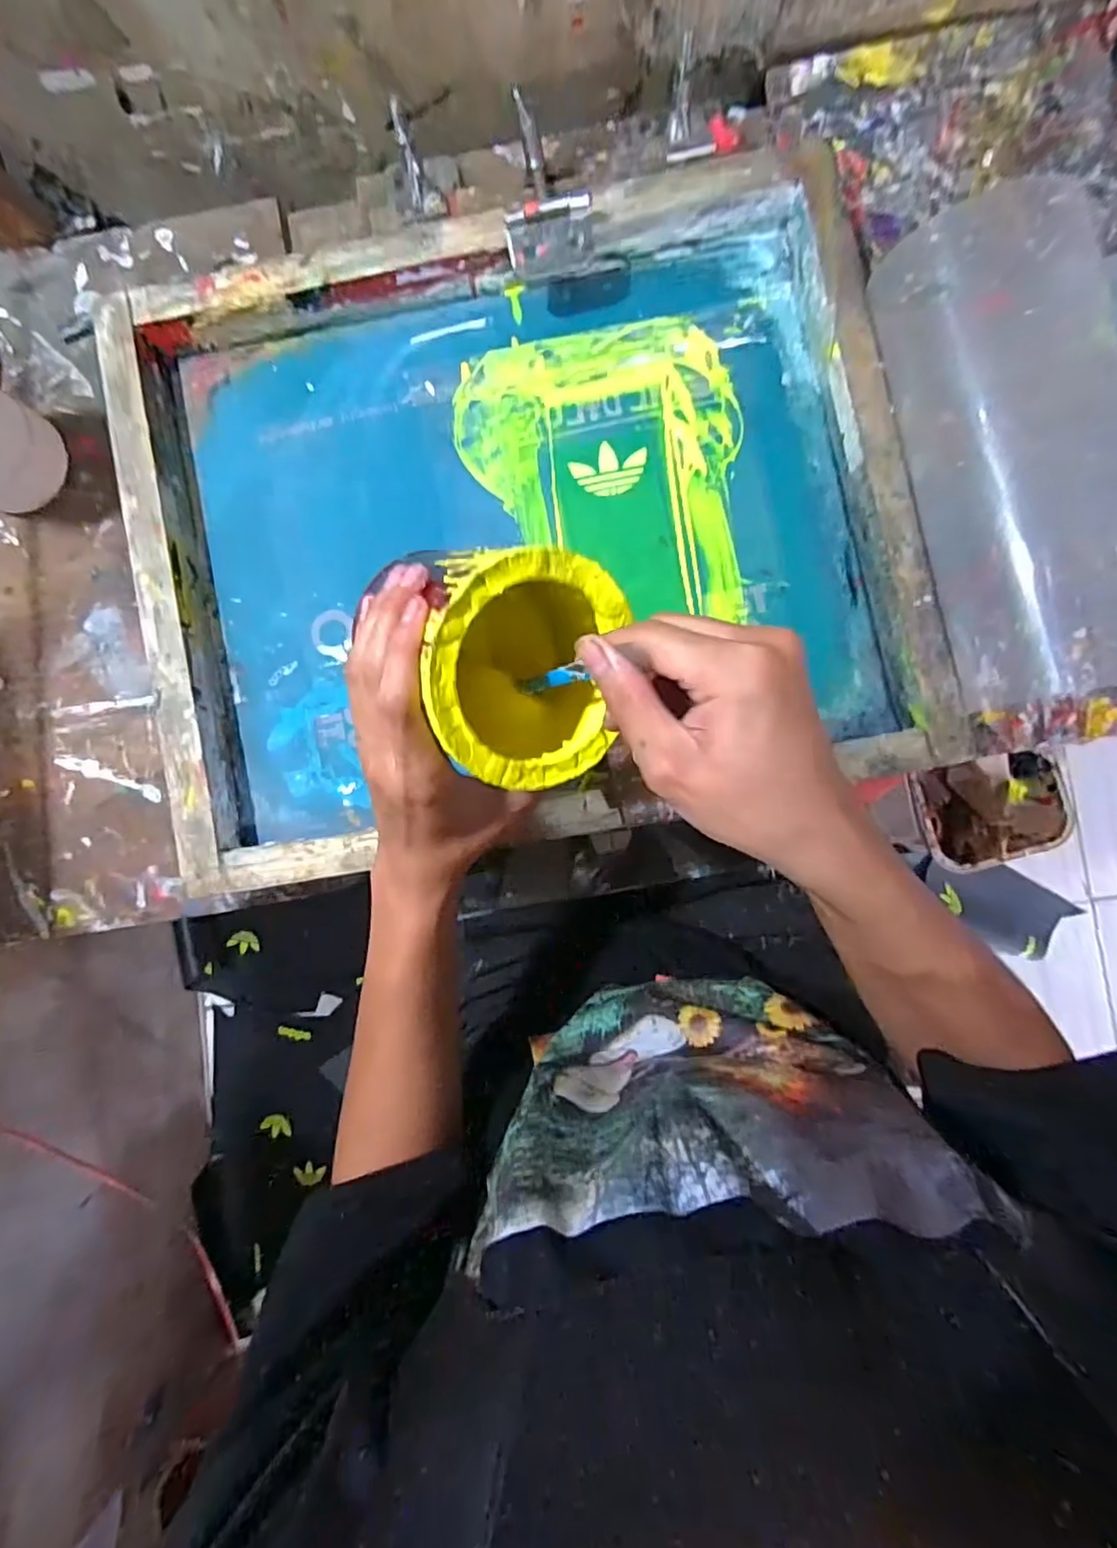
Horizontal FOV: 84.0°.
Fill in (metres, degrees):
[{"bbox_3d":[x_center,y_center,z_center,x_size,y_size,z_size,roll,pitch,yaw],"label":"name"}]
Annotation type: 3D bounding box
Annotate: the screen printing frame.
[{"bbox_3d":[-0.038,-0.179,0.460,0.573,0.046,0.455,-10,87,2],"label":"screen printing frame"}]

